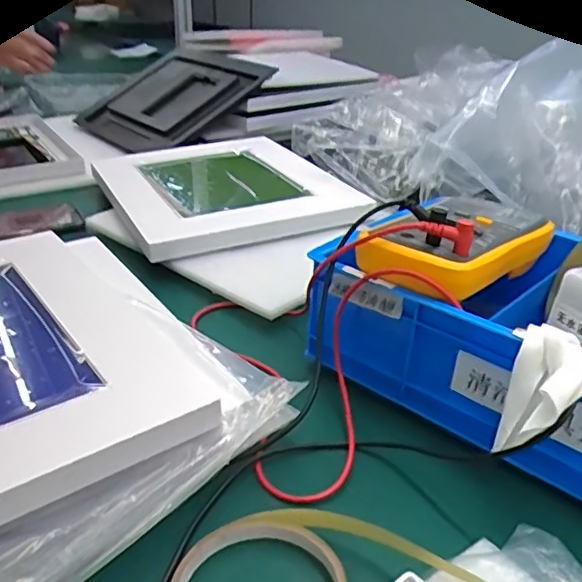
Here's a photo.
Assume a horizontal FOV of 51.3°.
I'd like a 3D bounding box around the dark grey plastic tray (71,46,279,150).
[{"bbox_3d":[-0.198,-0.317,0.990,0.287,0.027,0.229,31,69,38],"label":"dark grey plastic tray"}]

